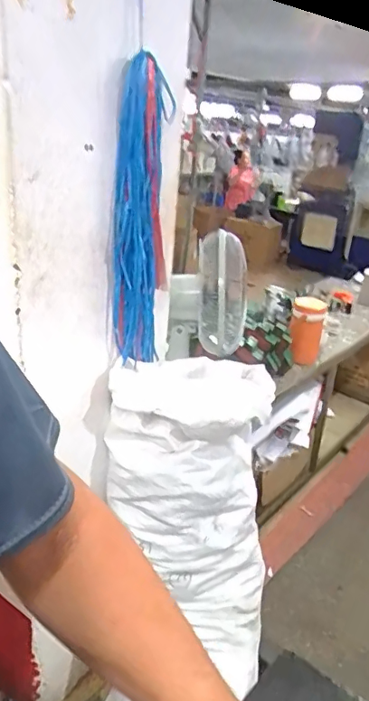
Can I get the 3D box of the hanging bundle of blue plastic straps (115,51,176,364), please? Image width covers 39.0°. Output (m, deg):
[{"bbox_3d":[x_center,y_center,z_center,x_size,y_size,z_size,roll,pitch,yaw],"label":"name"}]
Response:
[{"bbox_3d":[-0.098,-0.278,1.183,0.104,0.641,0.111,6,24,5],"label":"hanging bundle of blue plastic straps"}]

